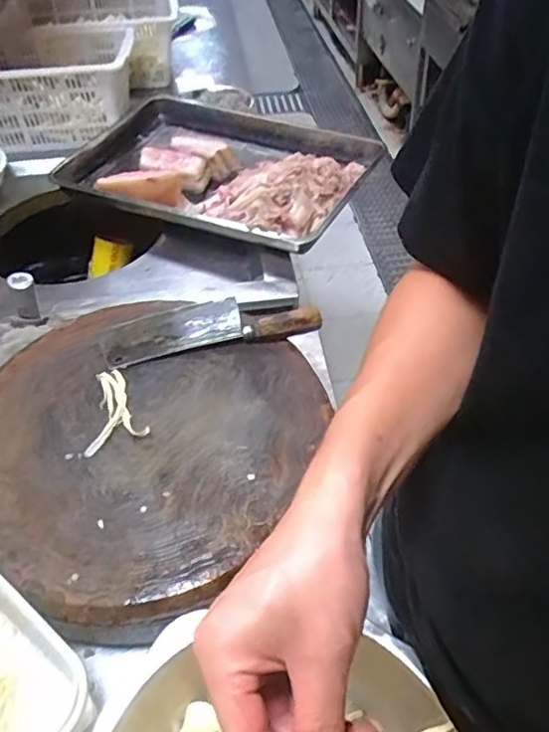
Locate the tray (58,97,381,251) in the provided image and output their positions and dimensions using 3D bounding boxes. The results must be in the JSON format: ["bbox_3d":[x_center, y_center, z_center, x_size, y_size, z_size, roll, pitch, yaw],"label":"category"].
[{"bbox_3d":[-0.114,-0.408,1.150,0.587,0.084,0.437,16,49,17],"label":"tray"}]

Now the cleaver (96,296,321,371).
[{"bbox_3d":[-0.088,-0.058,0.744,0.276,0.034,0.095,-10,47,-8],"label":"cleaver"}]

